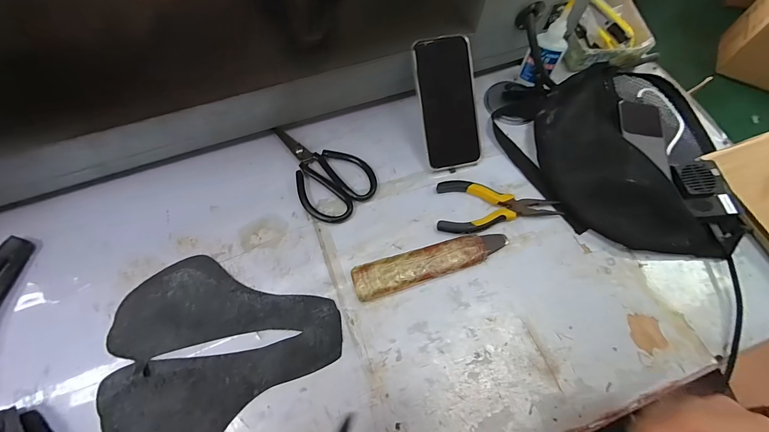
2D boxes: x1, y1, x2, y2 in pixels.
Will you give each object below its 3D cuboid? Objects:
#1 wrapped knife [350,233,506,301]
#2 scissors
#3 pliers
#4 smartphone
[{"bbox_3d":[0.056,0.054,0.403,0.187,0.017,0.040,-17,69,-8],"label":"wrapped knife"},{"bbox_3d":[-0.089,-0.064,0.450,0.157,0.010,0.095,42,73,15],"label":"scissors"},{"bbox_3d":[0.144,-0.011,0.429,0.148,0.012,0.069,2,67,0],"label":"pliers"},{"bbox_3d":[0.082,-0.145,0.442,0.075,0.010,0.163,-11,101,-5],"label":"smartphone"}]

